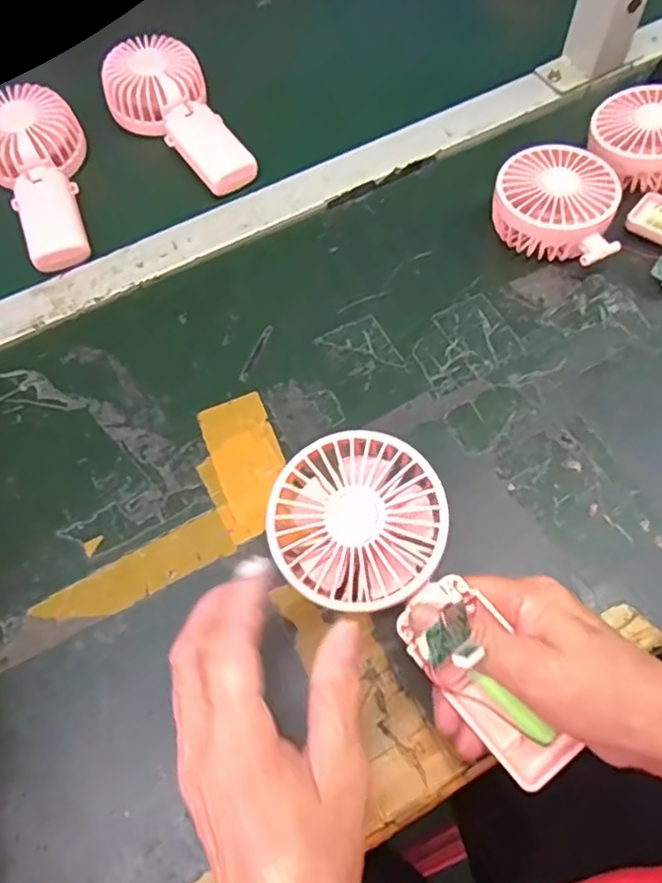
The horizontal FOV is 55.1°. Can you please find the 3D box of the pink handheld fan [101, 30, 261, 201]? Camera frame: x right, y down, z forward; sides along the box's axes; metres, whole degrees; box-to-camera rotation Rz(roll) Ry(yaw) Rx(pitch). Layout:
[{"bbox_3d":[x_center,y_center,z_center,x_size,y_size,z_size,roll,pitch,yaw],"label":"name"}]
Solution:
[{"bbox_3d":[-0.130,-0.274,0.535,0.082,0.044,0.162,-28,65,-11],"label":"pink handheld fan"}]

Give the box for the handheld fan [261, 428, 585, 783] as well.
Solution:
[{"bbox_3d":[0.043,0.074,0.293,0.080,0.038,0.182,-34,78,-13],"label":"handheld fan"}]

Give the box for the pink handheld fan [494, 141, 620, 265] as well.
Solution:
[{"bbox_3d":[0.173,-0.180,0.486,0.092,0.046,0.083,20,66,13],"label":"pink handheld fan"}]

